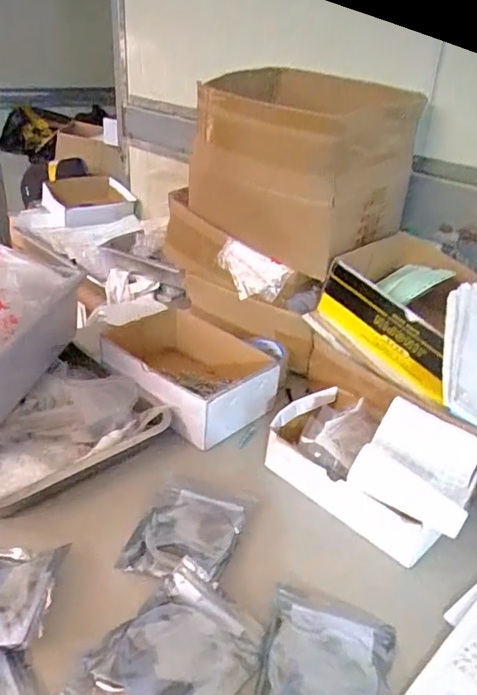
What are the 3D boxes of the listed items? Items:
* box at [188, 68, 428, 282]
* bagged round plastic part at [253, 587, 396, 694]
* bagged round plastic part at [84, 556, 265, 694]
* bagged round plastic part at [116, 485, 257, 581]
[{"bbox_3d":[0.090,-0.307,0.925,0.330,0.240,0.231,28,38,36],"label":"box"},{"bbox_3d":[0.082,0.302,0.507,0.117,0.009,0.144,14,30,13],"label":"bagged round plastic part"},{"bbox_3d":[-0.054,0.288,0.511,0.123,0.014,0.144,27,36,32],"label":"bagged round plastic part"},{"bbox_3d":[-0.059,0.215,0.643,0.114,0.020,0.141,13,30,12],"label":"bagged round plastic part"}]

